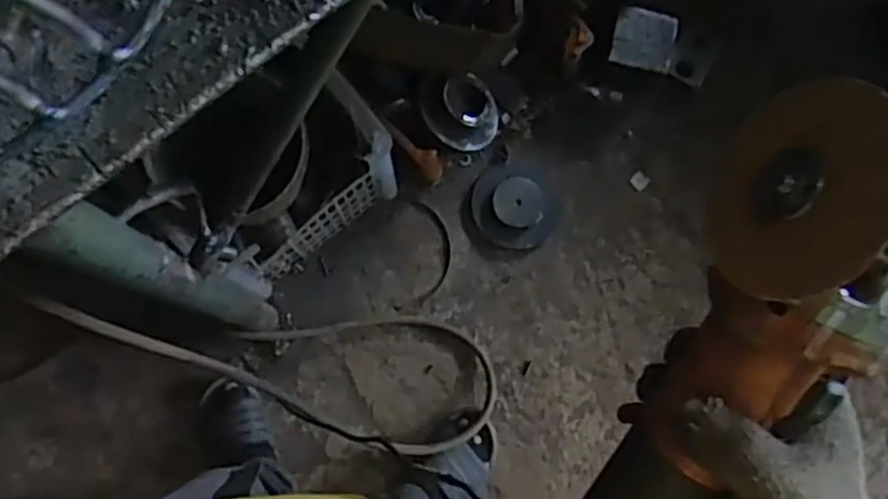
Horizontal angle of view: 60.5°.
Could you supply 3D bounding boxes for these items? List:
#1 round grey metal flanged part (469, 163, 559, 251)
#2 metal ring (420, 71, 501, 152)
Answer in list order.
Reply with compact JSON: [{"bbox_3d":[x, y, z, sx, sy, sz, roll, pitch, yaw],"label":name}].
[{"bbox_3d":[0.116,-0.072,1.259,0.137,0.028,0.131,0,82,-2],"label":"round grey metal flanged part"},{"bbox_3d":[0.028,-0.211,1.165,0.121,0.057,0.121,9,77,-40],"label":"metal ring"}]

